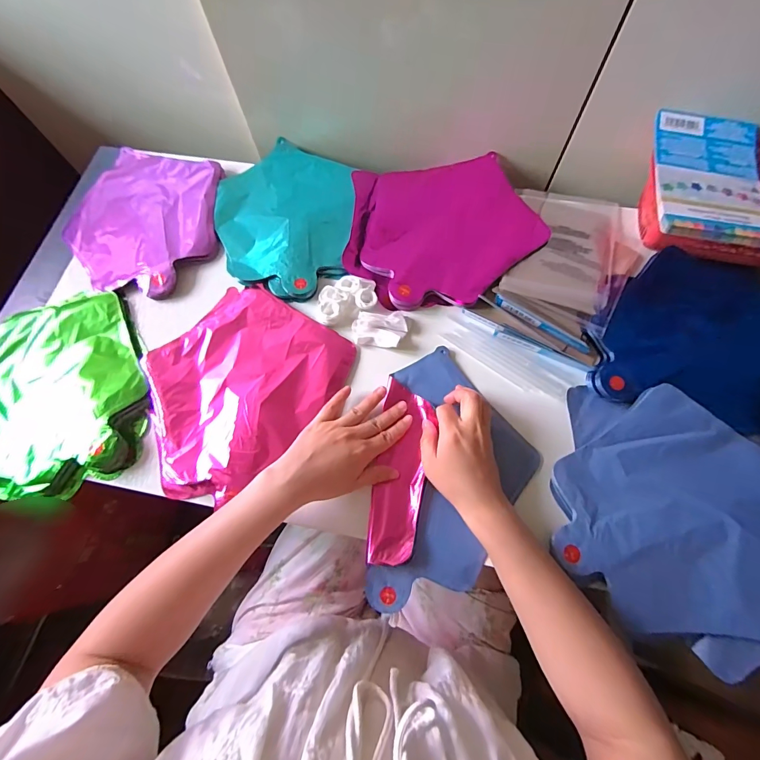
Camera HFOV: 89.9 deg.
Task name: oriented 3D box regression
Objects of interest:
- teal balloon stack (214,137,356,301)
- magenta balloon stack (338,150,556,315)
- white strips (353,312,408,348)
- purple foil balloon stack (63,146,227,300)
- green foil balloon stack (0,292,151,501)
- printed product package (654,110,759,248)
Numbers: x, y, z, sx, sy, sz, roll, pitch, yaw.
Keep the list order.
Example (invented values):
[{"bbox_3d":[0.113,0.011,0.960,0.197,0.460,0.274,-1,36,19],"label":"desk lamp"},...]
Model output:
[{"bbox_3d":[-0.131,-0.224,0.518,0.183,0.016,0.255,-2,70,1],"label":"teal balloon stack"},{"bbox_3d":[0.082,-0.199,0.500,0.245,0.015,0.218,-7,70,-1],"label":"magenta balloon stack"},{"bbox_3d":[0.000,-0.061,0.453,0.062,0.014,0.042,7,70,4],"label":"white strips"},{"bbox_3d":[-0.327,-0.222,0.528,0.227,0.021,0.224,11,71,5],"label":"purple foil balloon stack"},{"bbox_3d":[-0.381,0.009,0.445,0.231,0.029,0.238,-3,70,0],"label":"green foil balloon stack"},{"bbox_3d":[0.366,-0.228,0.421,0.112,0.015,0.186,10,70,6],"label":"printed product package"}]

